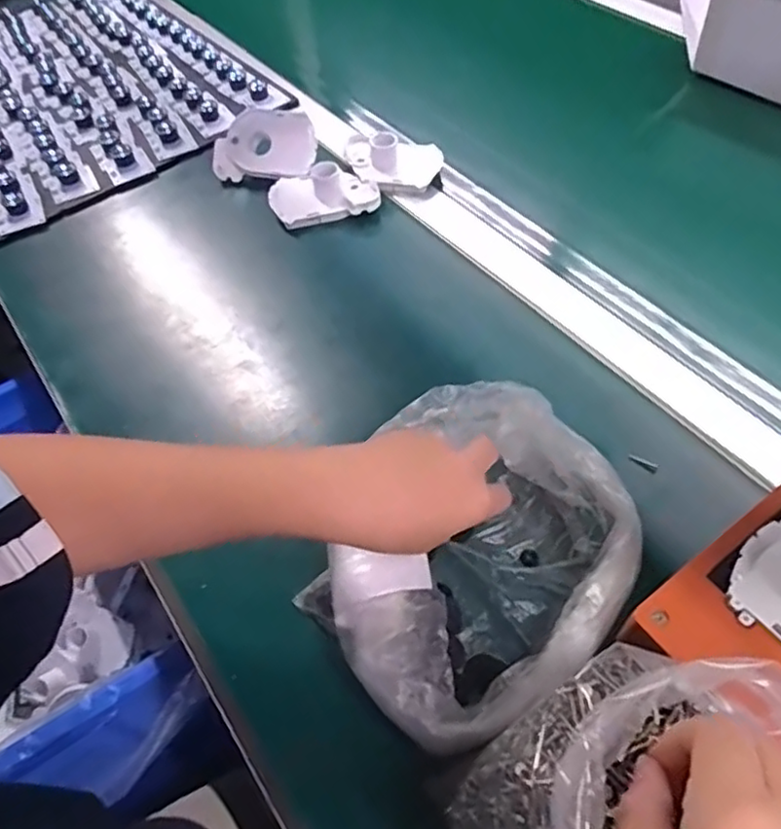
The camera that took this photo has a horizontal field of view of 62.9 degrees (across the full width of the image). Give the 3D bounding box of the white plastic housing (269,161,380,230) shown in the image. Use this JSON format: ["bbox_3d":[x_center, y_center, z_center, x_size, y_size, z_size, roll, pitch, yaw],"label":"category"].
[{"bbox_3d":[-0.064,-0.213,0.610,0.105,0.034,0.065,-7,55,0],"label":"white plastic housing"}]

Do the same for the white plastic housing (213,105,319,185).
[{"bbox_3d":[-0.128,-0.274,0.647,0.102,0.040,0.062,3,56,8],"label":"white plastic housing"}]

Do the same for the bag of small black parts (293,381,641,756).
[{"bbox_3d":[0.048,0.080,0.376,0.163,0.057,0.189,38,66,27],"label":"bag of small black parts"}]

